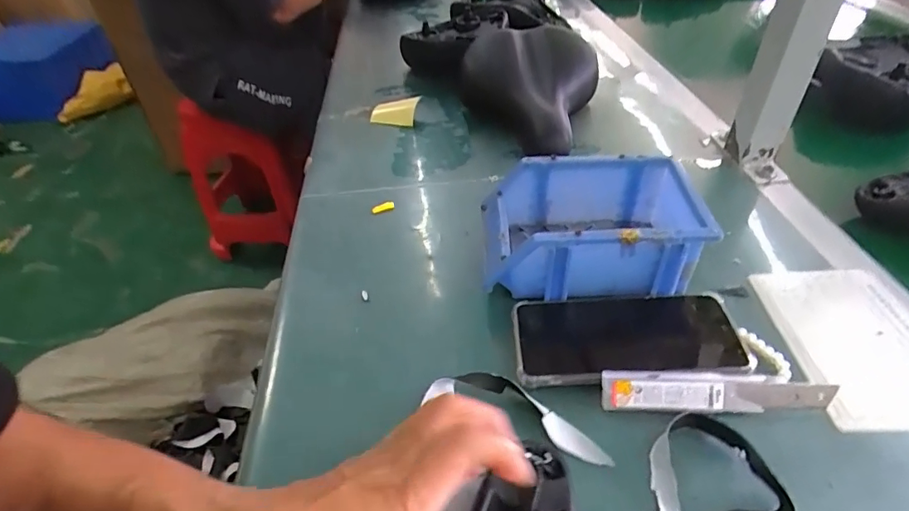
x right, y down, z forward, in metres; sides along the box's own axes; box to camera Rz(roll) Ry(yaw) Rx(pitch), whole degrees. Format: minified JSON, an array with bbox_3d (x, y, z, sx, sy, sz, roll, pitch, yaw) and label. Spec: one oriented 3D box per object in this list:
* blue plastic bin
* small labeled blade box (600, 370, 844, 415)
[{"bbox_3d":[0.119,-0.024,0.440,0.181,0.074,0.119,-2,43,4],"label":"blue plastic bin"},{"bbox_3d":[0.180,0.095,0.343,0.153,0.023,0.023,-1,43,4],"label":"small labeled blade box"}]

